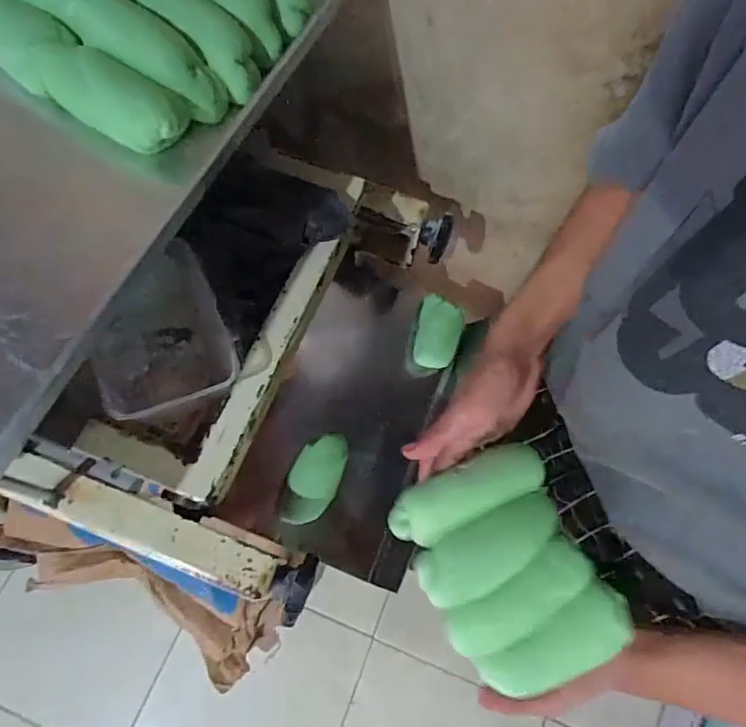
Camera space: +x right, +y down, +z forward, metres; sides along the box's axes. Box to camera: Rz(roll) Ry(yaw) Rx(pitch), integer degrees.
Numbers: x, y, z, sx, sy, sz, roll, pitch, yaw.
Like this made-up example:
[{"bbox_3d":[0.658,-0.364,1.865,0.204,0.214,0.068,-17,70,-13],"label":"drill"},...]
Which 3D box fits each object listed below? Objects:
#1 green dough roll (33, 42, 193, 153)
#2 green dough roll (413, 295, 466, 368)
[{"bbox_3d":[-0.198,-0.203,0.398,0.114,0.037,0.047,21,68,5],"label":"green dough roll"},{"bbox_3d":[0.093,-0.051,0.722,0.060,0.043,0.109,11,68,1],"label":"green dough roll"}]

